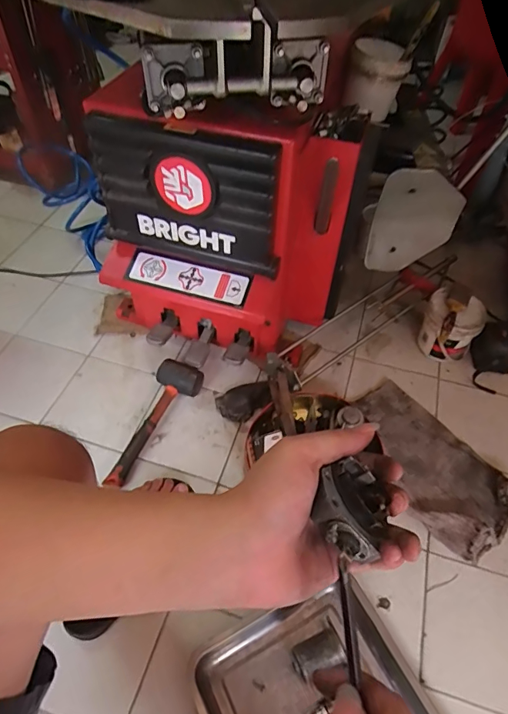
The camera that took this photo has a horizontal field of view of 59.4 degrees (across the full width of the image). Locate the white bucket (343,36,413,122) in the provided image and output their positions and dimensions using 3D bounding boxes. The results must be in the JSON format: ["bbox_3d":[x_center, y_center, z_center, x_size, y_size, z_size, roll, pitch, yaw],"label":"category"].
[{"bbox_3d":[0.257,-0.581,0.936,0.122,0.108,0.127,12,52,8],"label":"white bucket"}]

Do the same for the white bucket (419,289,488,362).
[{"bbox_3d":[0.440,-0.055,1.019,0.121,0.137,0.132,1,51,-1],"label":"white bucket"}]

